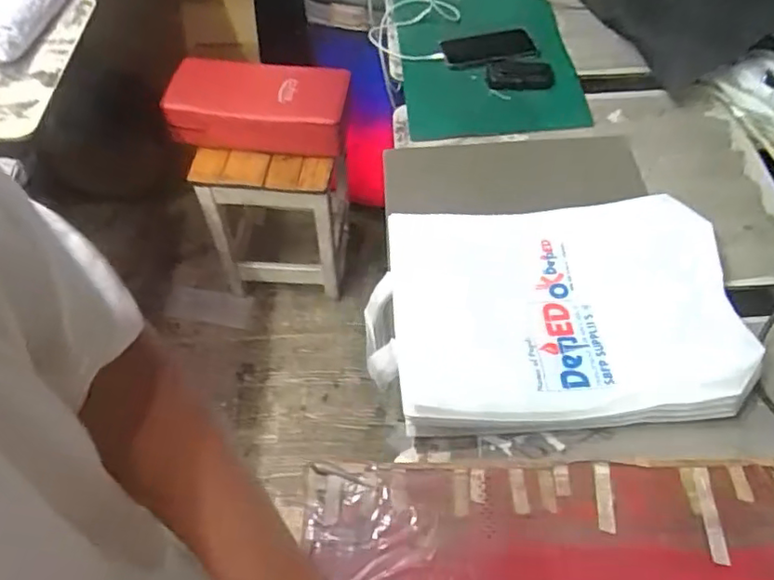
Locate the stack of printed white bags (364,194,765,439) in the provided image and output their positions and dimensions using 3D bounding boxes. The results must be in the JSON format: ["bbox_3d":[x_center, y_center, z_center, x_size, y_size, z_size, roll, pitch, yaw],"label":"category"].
[{"bbox_3d":[0.190,0.020,0.736,0.449,0.059,0.301,-4,58,2],"label":"stack of printed white bags"}]

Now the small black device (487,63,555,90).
[{"bbox_3d":[0.229,-0.364,1.018,0.111,0.022,0.050,1,55,1],"label":"small black device"}]

